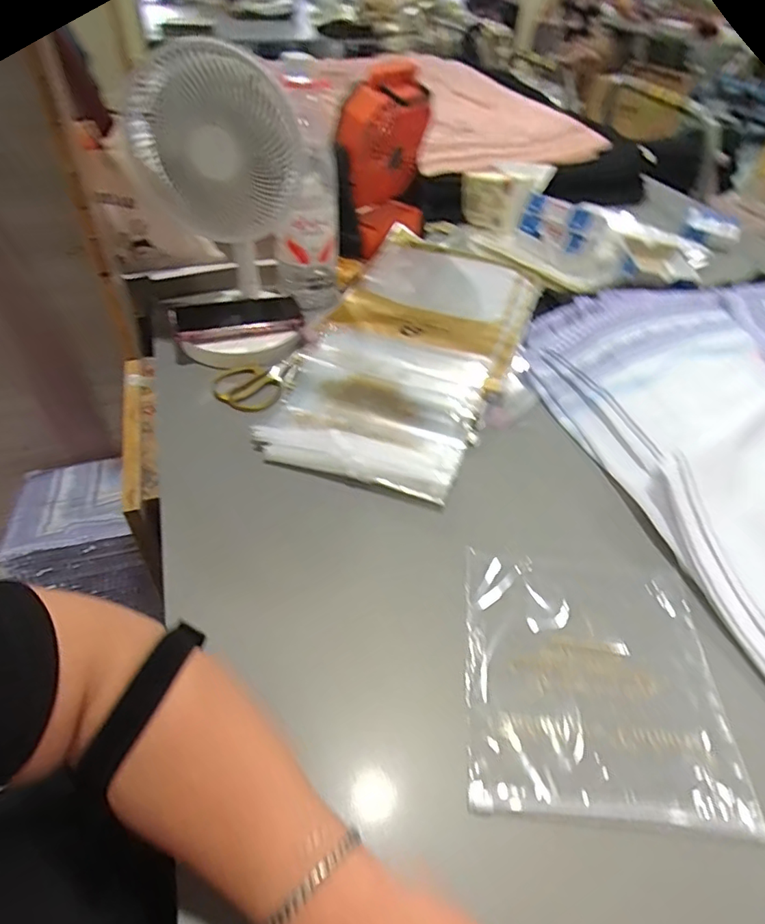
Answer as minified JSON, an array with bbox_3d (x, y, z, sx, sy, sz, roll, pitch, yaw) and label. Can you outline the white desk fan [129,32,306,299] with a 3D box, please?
[{"bbox_3d":[-0.199,-0.333,0.677,0.172,0.300,0.180,-15,48,-17],"label":"white desk fan"}]

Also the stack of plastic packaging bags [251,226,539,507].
[{"bbox_3d":[0.048,-0.173,0.743,0.262,0.033,0.555,16,46,13],"label":"stack of plastic packaging bags"}]

